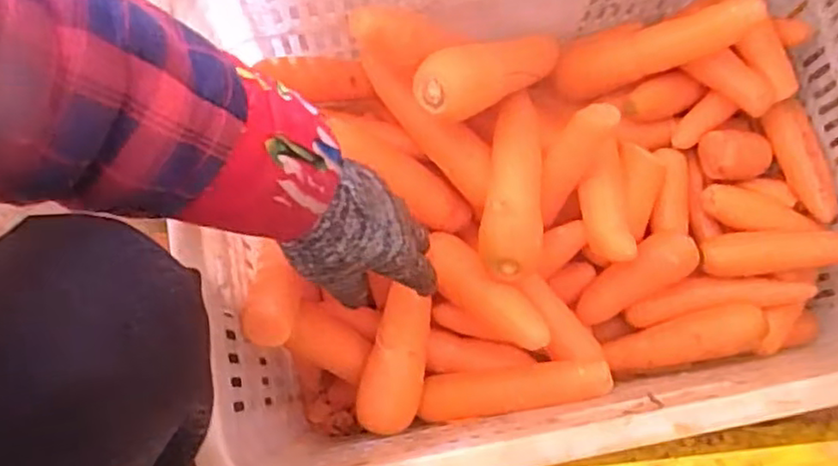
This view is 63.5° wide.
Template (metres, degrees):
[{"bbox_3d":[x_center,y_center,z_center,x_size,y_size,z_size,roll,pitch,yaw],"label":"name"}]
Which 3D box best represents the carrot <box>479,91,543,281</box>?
[{"bbox_3d":[0.073,-0.043,0.522,0.041,0.033,0.157,7,61,0],"label":"carrot"}]

